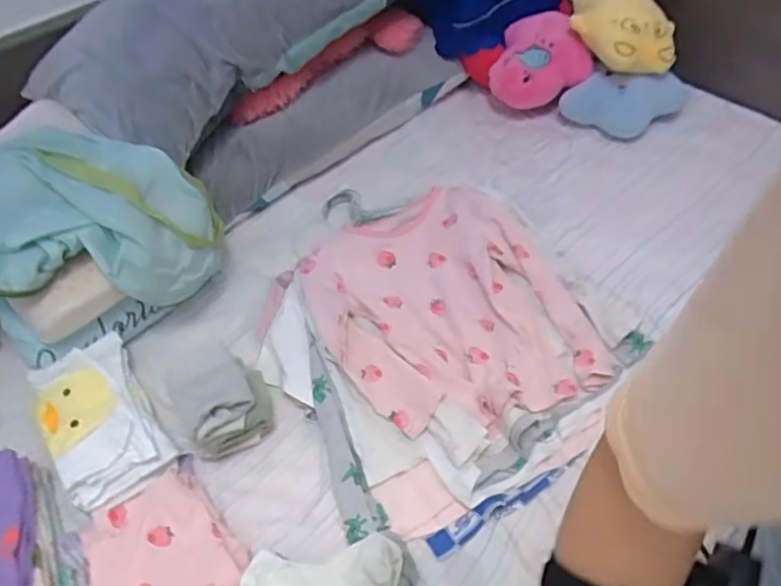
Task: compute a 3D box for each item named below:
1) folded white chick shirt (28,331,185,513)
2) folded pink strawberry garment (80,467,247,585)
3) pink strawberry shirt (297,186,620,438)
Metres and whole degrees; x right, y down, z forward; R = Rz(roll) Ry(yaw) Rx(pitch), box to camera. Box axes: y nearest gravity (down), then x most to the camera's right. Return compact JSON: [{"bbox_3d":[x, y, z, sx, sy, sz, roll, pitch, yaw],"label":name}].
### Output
[{"bbox_3d":[-0.385,0.153,0.814,0.134,0.041,0.234,-31,53,-19],"label":"folded white chick shirt"},{"bbox_3d":[-0.266,0.296,0.718,0.150,0.026,0.173,-27,52,-16],"label":"folded pink strawberry garment"},{"bbox_3d":[0.074,0.012,0.915,0.351,0.073,0.401,-19,50,-9],"label":"pink strawberry shirt"}]

